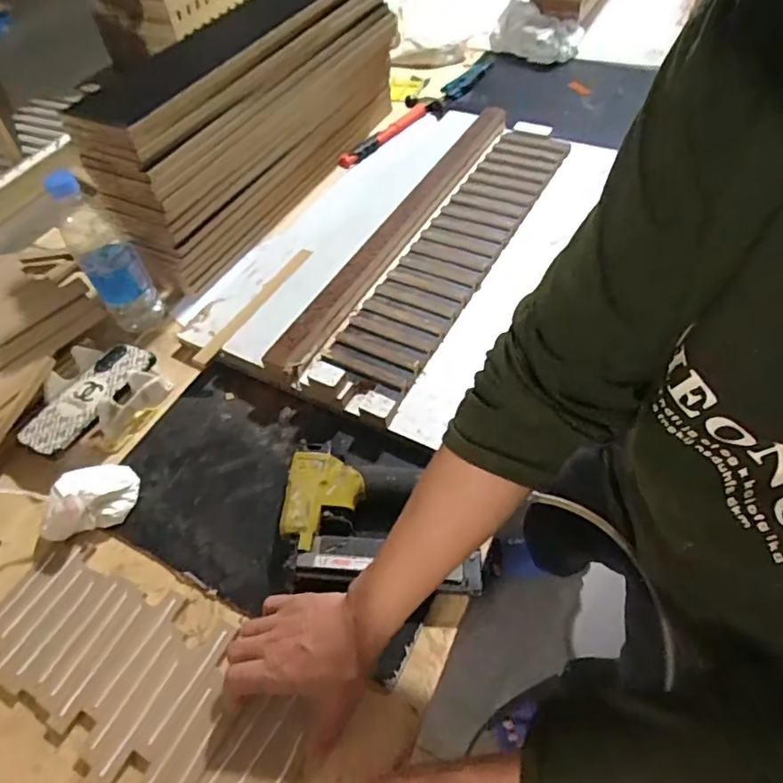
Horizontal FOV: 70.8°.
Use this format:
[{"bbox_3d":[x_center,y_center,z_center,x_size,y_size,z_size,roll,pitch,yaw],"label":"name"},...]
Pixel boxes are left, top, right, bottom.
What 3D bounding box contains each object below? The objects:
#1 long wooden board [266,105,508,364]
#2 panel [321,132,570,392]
[{"bbox_3d":[0.022,-0.251,0.796,0.051,0.029,0.635,24,58,21],"label":"long wooden board"},{"bbox_3d":[0.103,-0.223,0.772,0.113,0.013,0.566,23,57,21],"label":"panel"}]

